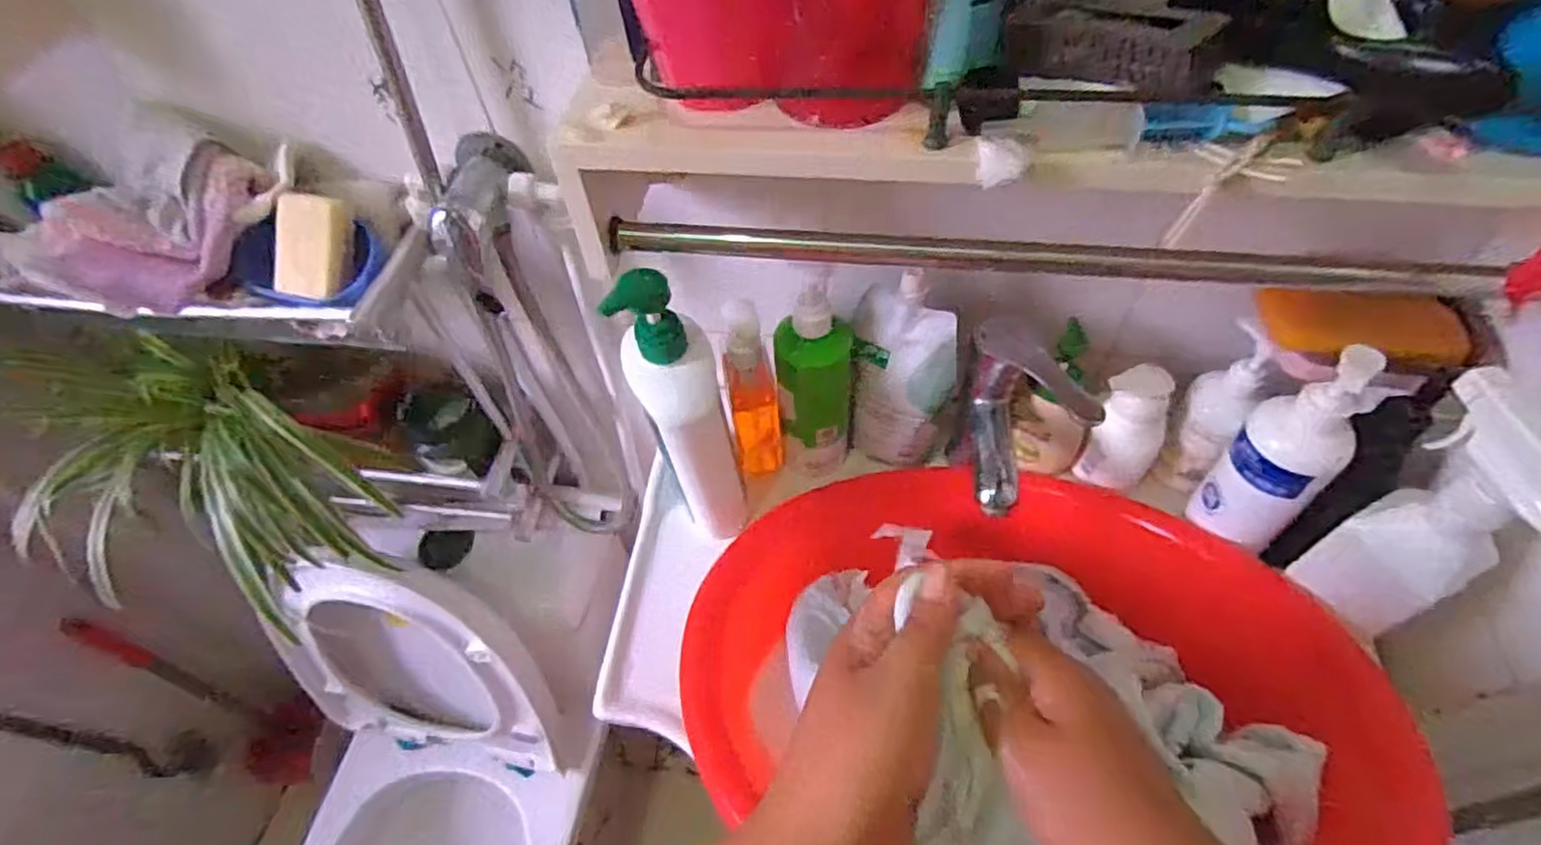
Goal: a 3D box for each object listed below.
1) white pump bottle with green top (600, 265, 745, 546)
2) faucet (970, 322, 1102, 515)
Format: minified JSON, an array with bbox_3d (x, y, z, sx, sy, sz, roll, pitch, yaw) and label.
[{"bbox_3d":[-0.065,-0.003,0.528,0.062,0.253,0.074,-14,54,-6],"label":"white pump bottle with green top"},{"bbox_3d":[0.199,-0.006,0.528,0.081,0.085,0.120,1,54,4],"label":"faucet"}]

